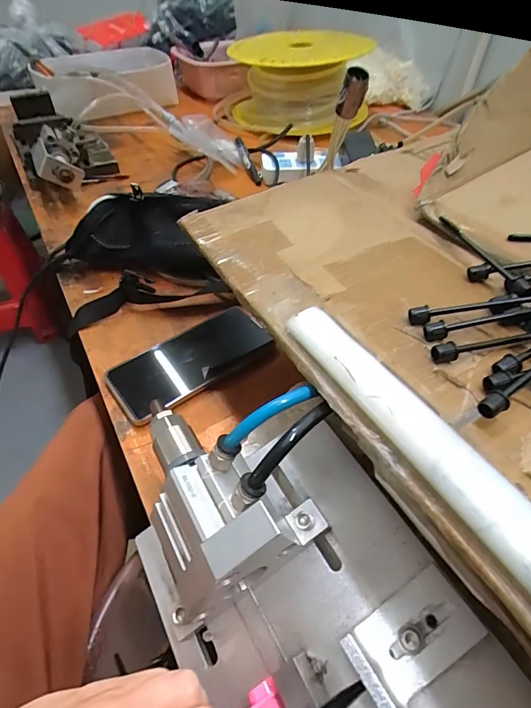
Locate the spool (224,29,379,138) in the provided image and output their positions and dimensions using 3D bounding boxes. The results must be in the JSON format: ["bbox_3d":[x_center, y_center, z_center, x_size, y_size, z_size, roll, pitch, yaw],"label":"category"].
[{"bbox_3d":[0.073,-0.570,0.815,0.289,0.117,0.241,1,47,-2],"label":"spool"}]

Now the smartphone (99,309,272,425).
[{"bbox_3d":[-0.075,0.003,0.410,0.164,0.013,0.075,-31,56,-28],"label":"smartphone"}]

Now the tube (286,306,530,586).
[{"bbox_3d":[0.093,0.065,0.156,0.027,0.023,0.281,-20,51,-20],"label":"tube"}]

